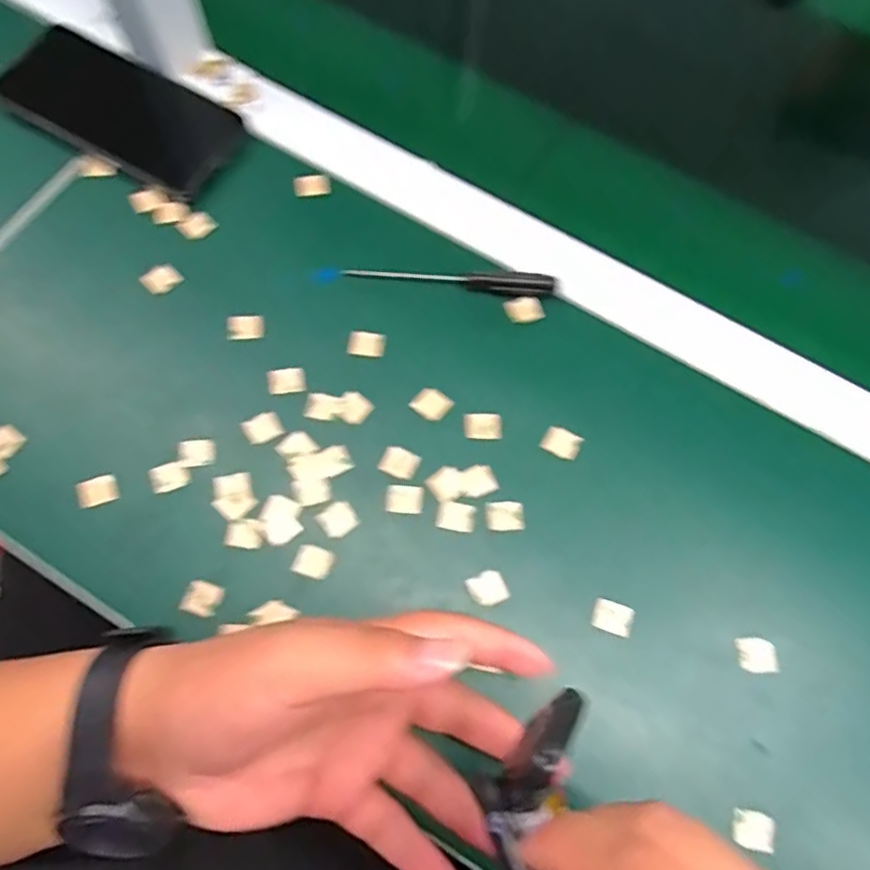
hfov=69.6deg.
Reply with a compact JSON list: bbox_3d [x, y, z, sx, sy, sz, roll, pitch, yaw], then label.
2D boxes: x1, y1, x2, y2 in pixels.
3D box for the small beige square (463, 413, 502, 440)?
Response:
[{"bbox_3d":[0.028,-0.005,0.368,0.023,0.004,0.016,0,71,-2],"label":"small beige square"}]

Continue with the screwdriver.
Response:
[{"bbox_3d":[0.001,-0.099,0.393,0.148,0.016,0.010,6,70,0],"label":"screwdriver"}]

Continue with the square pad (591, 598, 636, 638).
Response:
[{"bbox_3d":[0.096,0.099,0.337,0.022,0.004,0.016,19,71,4],"label":"square pad"}]

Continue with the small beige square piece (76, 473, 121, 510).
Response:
[{"bbox_3d":[-0.189,0.031,0.348,0.022,0.004,0.015,-18,72,-9],"label":"small beige square piece"}]

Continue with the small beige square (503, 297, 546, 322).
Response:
[{"bbox_3d":[0.056,-0.079,0.394,0.024,0.004,0.015,-7,71,-5],"label":"small beige square"}]

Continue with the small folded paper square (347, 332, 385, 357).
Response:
[{"bbox_3d":[-0.042,-0.056,0.384,0.022,0.004,0.016,4,71,-1],"label":"small folded paper square"}]

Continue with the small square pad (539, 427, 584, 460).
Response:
[{"bbox_3d":[0.074,0.005,0.368,0.022,0.004,0.016,24,71,6],"label":"small square pad"}]

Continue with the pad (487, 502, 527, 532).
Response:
[{"bbox_3d":[0.040,0.045,0.351,0.021,0.004,0.016,-4,71,-4],"label":"pad"}]

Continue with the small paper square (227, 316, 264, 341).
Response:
[{"bbox_3d":[-0.117,-0.066,0.385,0.022,0.004,0.015,-8,71,-5],"label":"small paper square"}]

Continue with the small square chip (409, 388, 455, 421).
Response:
[{"bbox_3d":[-0.002,-0.019,0.373,0.022,0.004,0.019,34,73,9],"label":"small square chip"}]

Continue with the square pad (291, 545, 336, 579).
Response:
[{"bbox_3d":[-0.066,0.069,0.341,0.021,0.004,0.016,16,71,3],"label":"square pad"}]

